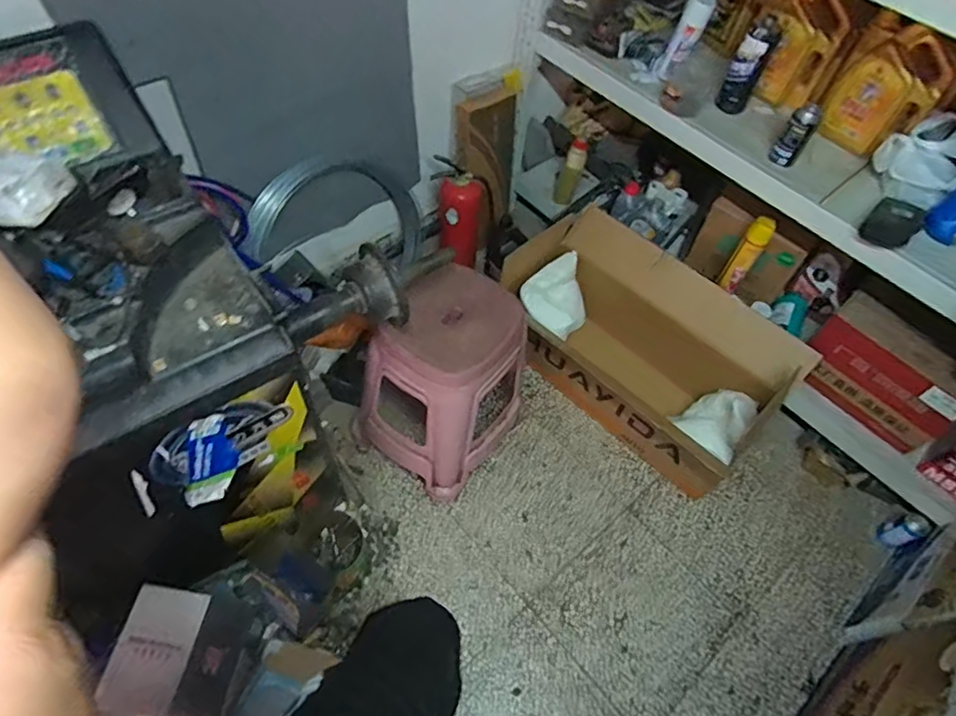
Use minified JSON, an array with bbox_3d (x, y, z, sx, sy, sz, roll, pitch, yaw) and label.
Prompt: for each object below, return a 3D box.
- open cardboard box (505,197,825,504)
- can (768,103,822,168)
[{"bbox_3d":[0.466,-0.035,1.688,0.822,0.357,0.518,41,63,20],"label":"open cardboard box"},{"bbox_3d":[0.748,-0.525,1.329,0.063,0.129,0.068,2,57,-3],"label":"can"}]

